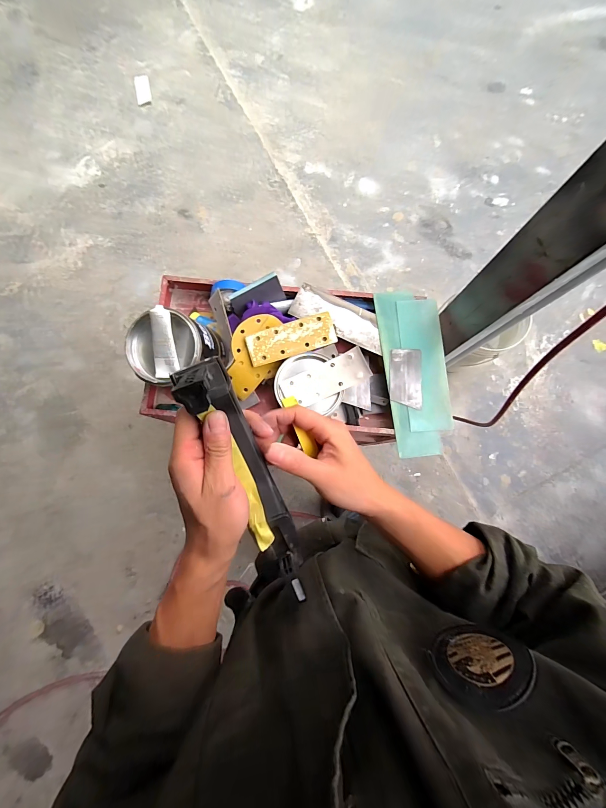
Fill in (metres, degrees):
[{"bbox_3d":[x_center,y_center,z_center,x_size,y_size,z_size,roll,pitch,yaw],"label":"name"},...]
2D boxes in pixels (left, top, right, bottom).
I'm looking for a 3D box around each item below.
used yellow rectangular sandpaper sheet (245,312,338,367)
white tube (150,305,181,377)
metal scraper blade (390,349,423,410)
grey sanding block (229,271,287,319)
[{"bbox_3d":[-0.025,-0.146,0.689,0.197,0.022,0.072,-18,81,-3],"label":"used yellow rectangular sandpaper sheet"},{"bbox_3d":[-0.270,-0.119,0.597,0.041,0.017,0.134,2,107,2],"label":"white tube"},{"bbox_3d":[0.241,-0.062,0.718,0.074,0.006,0.137,3,79,-1],"label":"metal scraper blade"},{"bbox_3d":[-0.106,-0.249,0.720,0.122,0.072,0.026,-30,49,-1],"label":"grey sanding block"}]

